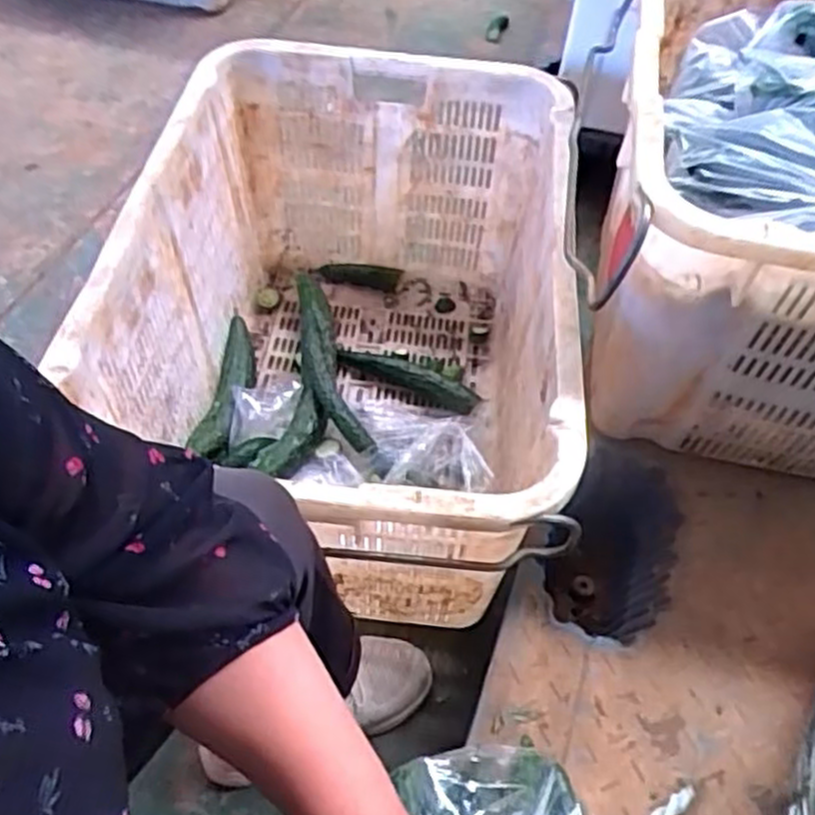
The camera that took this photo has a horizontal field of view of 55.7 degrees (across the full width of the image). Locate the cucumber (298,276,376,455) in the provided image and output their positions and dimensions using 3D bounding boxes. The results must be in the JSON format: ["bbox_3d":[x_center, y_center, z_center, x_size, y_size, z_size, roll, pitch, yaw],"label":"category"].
[{"bbox_3d":[-0.122,-0.084,1.088,0.067,0.057,0.351,-12,55,-12],"label":"cucumber"}]

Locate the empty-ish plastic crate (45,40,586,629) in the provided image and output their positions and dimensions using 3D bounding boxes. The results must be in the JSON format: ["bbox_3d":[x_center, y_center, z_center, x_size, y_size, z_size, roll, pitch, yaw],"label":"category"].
[{"bbox_3d":[-0.062,-0.085,0.934,0.454,0.373,0.657,6,53,0],"label":"empty-ish plastic crate"}]

